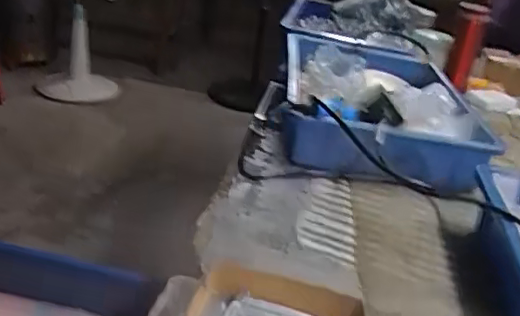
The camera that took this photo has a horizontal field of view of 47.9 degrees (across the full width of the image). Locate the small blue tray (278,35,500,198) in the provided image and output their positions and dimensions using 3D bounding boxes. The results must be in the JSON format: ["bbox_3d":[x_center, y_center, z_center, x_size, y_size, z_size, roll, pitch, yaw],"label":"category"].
[{"bbox_3d":[0.187,-0.091,0.959,0.283,0.100,0.464,7,25,0],"label":"small blue tray"}]

